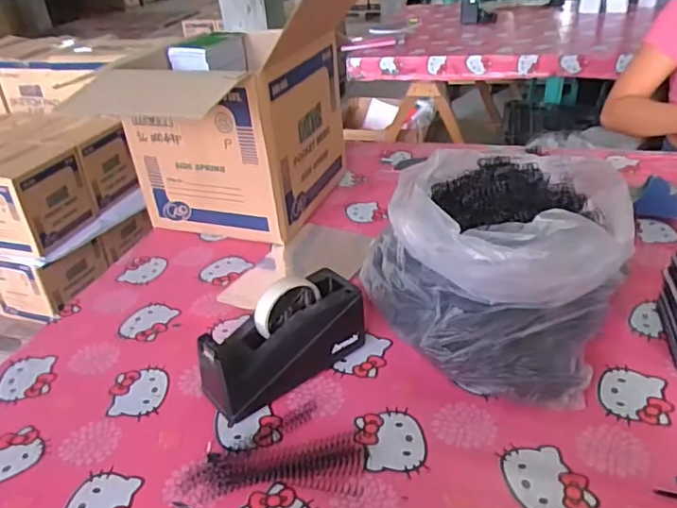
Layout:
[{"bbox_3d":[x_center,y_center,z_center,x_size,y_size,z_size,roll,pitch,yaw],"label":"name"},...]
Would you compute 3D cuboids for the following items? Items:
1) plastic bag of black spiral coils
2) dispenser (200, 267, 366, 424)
[{"bbox_3d":[0.214,-0.018,0.737,0.299,0.189,0.374,10,34,25],"label":"plastic bag of black spiral coils"},{"bbox_3d":[-0.067,0.100,0.673,0.204,0.111,0.072,-26,36,-30],"label":"dispenser"}]

